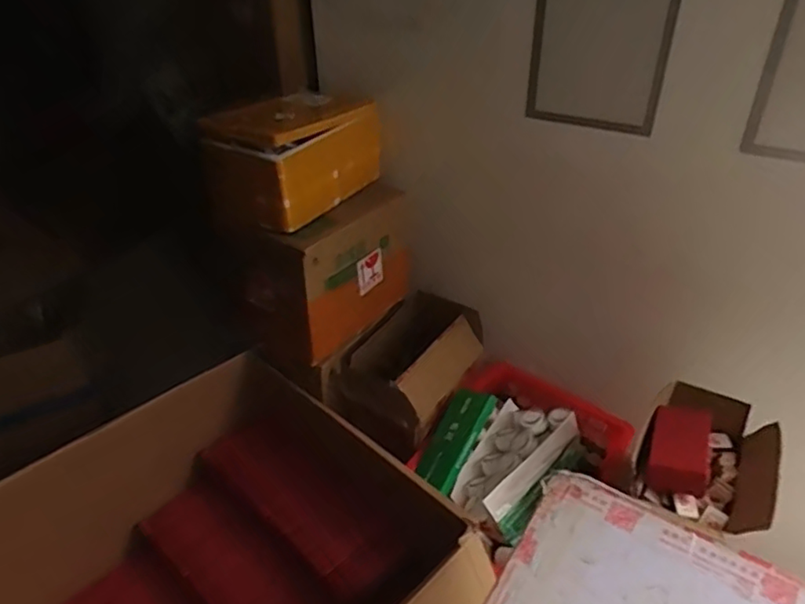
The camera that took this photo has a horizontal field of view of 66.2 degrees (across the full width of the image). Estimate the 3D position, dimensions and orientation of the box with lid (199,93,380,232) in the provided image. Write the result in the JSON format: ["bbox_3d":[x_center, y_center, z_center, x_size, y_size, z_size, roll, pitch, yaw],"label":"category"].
[{"bbox_3d":[-0.196,-0.286,1.222,0.204,0.184,0.296,19,40,26],"label":"box with lid"}]

